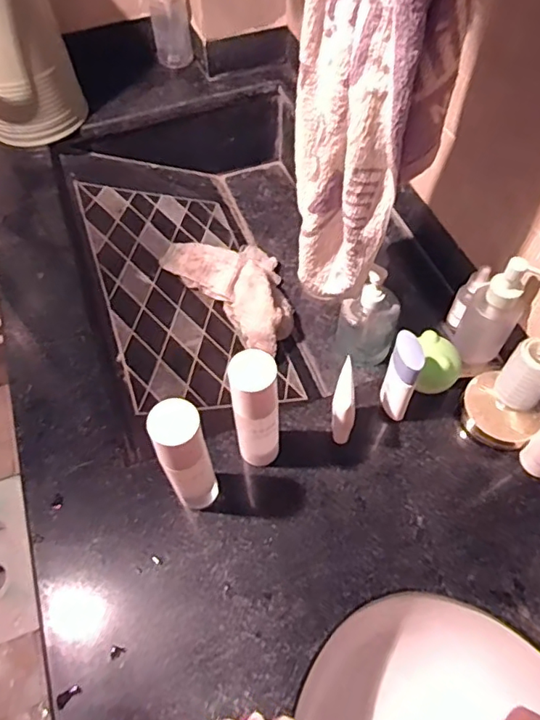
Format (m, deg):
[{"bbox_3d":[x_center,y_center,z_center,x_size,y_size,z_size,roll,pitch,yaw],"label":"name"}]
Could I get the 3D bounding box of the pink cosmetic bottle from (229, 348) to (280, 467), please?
[{"bbox_3d":[-0.014,0.054,0.510,0.044,0.168,0.043,-8,59,-4],"label":"pink cosmetic bottle"}]

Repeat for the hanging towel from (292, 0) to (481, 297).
[{"bbox_3d":[0.083,-0.209,0.445,0.115,0.396,0.105,-5,59,-2],"label":"hanging towel"}]

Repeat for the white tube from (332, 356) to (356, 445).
[{"bbox_3d":[0.077,0.047,0.556,0.024,0.094,0.052,8,59,6],"label":"white tube"}]

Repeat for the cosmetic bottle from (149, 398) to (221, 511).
[{"bbox_3d":[-0.074,0.092,0.489,0.041,0.171,0.039,-1,59,1],"label":"cosmetic bottle"}]

